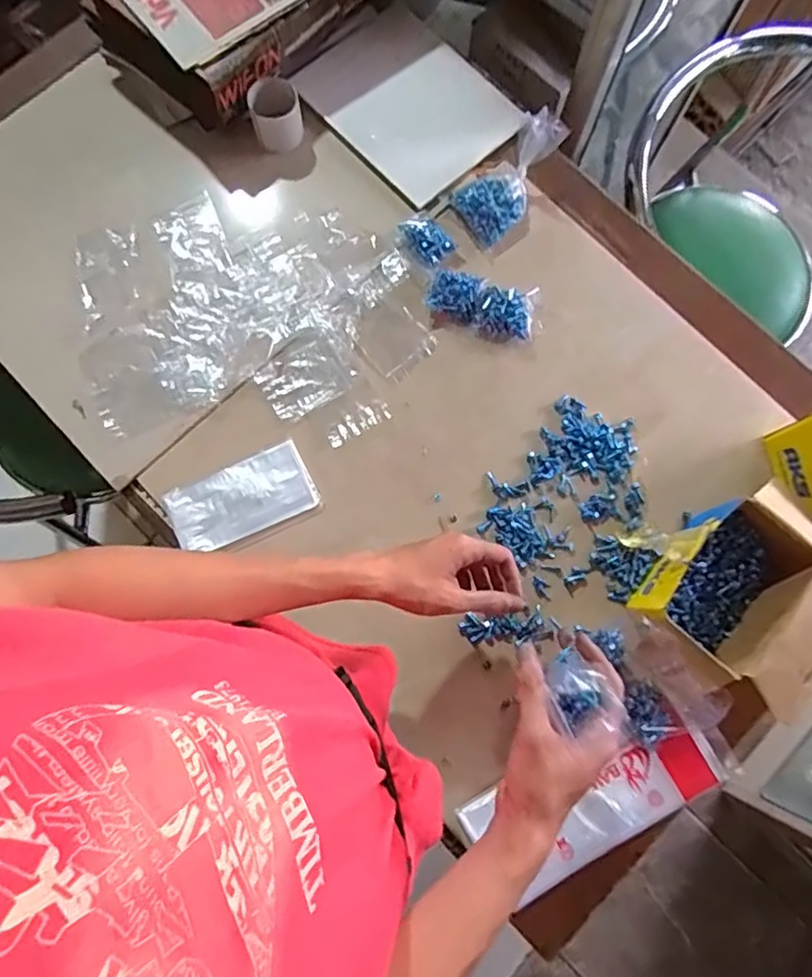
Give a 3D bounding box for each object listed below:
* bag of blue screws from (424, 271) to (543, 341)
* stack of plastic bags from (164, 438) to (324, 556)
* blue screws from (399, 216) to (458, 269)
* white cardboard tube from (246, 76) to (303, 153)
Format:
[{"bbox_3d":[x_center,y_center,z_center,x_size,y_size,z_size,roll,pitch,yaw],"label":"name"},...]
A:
[{"bbox_3d":[0.094,-0.217,0.723,0.135,0.020,0.064,21,80,4],"label":"bag of blue screws"},{"bbox_3d":[-0.184,0.012,0.685,0.157,0.008,0.082,-25,80,-5],"label":"stack of plastic bags"},{"bbox_3d":[0.028,-0.302,0.734,0.042,0.012,0.066,-37,81,-7],"label":"blue screws"},{"bbox_3d":[-0.160,-0.458,0.754,0.059,0.057,0.059,-18,79,-3],"label":"white cardboard tube"}]

